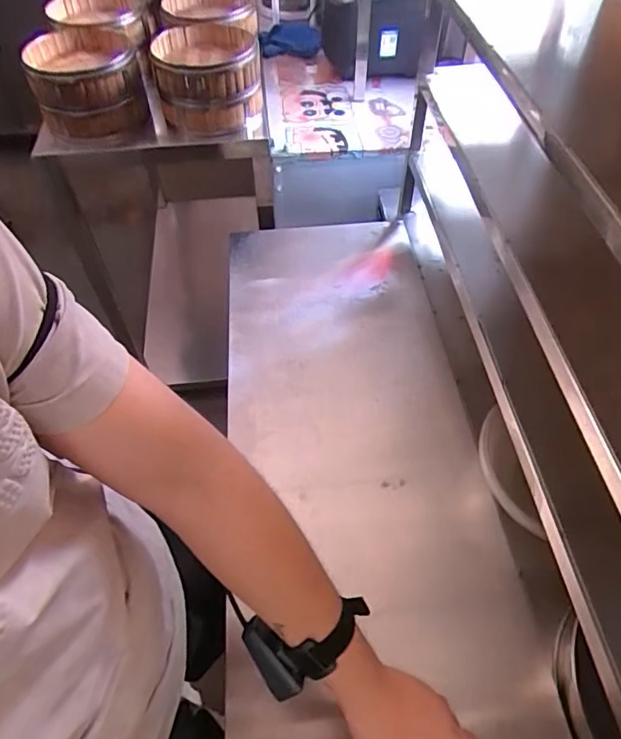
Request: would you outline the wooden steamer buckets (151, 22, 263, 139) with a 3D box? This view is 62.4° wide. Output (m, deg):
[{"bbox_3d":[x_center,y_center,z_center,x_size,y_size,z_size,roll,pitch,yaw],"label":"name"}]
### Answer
[{"bbox_3d":[-0.210,-0.599,1.071,0.207,0.143,0.190,-3,52,-2],"label":"wooden steamer buckets"}]

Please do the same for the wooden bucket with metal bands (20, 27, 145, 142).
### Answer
[{"bbox_3d":[-0.455,-0.586,1.051,0.202,0.135,0.224,-15,53,-11],"label":"wooden bucket with metal bands"}]

